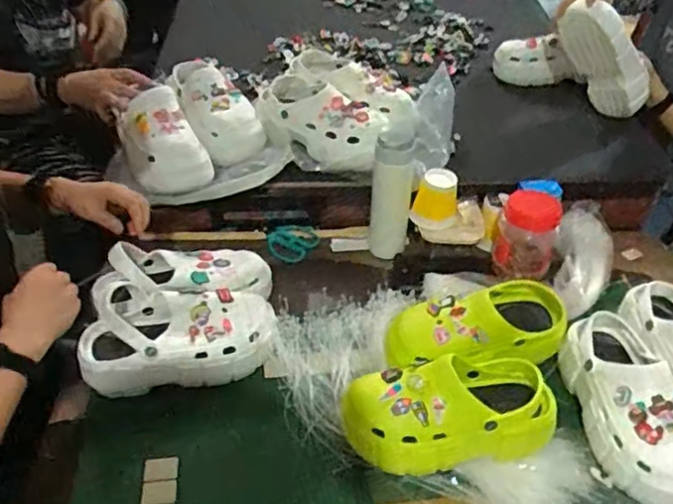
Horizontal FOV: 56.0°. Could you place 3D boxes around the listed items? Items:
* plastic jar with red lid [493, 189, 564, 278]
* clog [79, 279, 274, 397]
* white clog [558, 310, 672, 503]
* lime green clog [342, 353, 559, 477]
[{"bbox_3d":[0.305,-0.022,1.020,0.101,0.126,0.100,13,43,13],"label":"plastic jar with red lid"},{"bbox_3d":[-0.211,0.109,0.860,0.243,0.092,0.113,-8,42,-11],"label":"clog"},{"bbox_3d":[0.376,0.188,0.810,0.109,0.095,0.262,-5,42,-7],"label":"white clog"},{"bbox_3d":[0.130,0.199,0.767,0.240,0.106,0.110,-7,42,-9],"label":"lime green clog"}]

